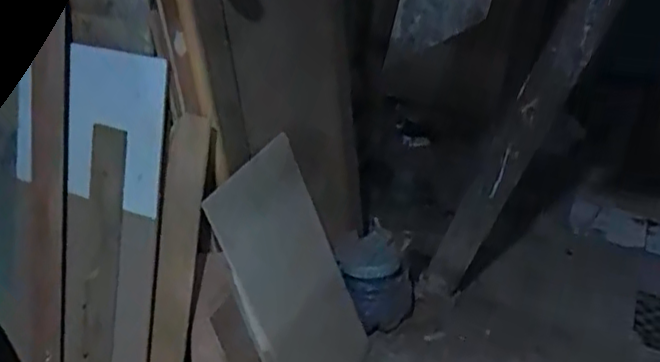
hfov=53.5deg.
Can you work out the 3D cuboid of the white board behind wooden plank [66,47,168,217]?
[{"bbox_3d":[-0.464,-0.108,1.399,0.230,0.335,0.015,13,17,15],"label":"white board behind wooden plank"}]

